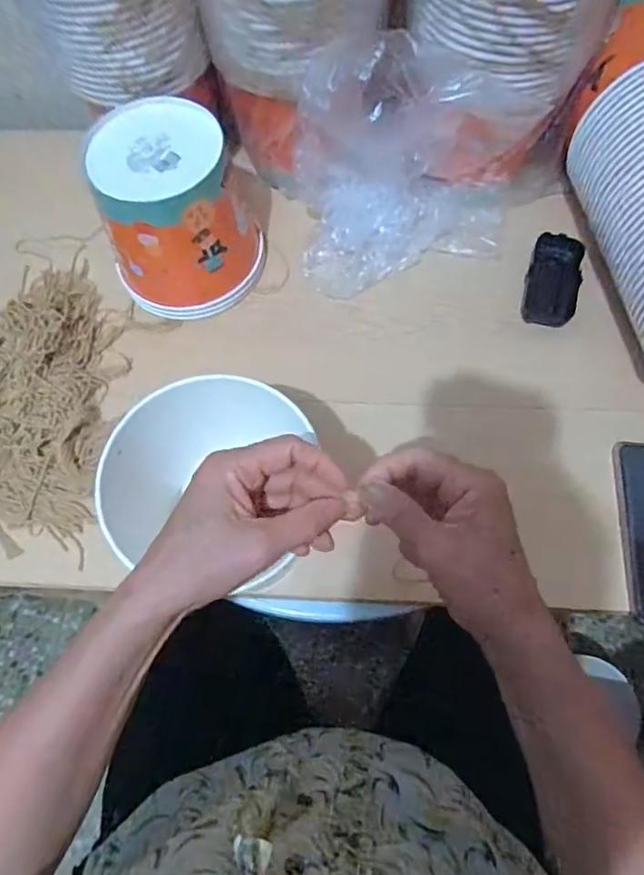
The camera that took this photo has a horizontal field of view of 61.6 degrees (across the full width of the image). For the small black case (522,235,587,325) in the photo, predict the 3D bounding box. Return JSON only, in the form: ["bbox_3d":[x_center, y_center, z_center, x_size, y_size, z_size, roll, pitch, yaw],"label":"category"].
[{"bbox_3d":[0.248,-0.170,0.581,0.053,0.021,0.102,15,69,9],"label":"small black case"}]

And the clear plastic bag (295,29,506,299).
[{"bbox_3d":[0.082,-0.257,0.534,0.226,0.184,0.121,-7,68,0],"label":"clear plastic bag"}]

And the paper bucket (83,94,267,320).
[{"bbox_3d":[-0.148,-0.232,0.564,0.153,0.151,0.152,-14,68,-3],"label":"paper bucket"}]

